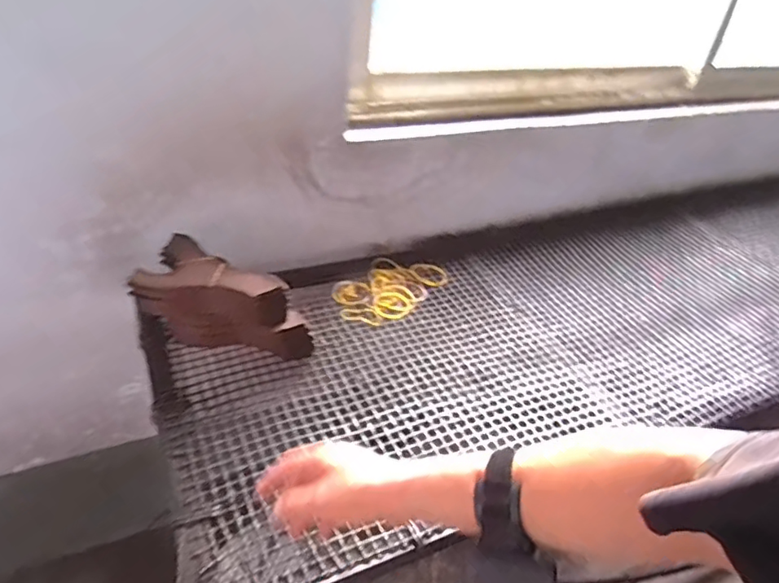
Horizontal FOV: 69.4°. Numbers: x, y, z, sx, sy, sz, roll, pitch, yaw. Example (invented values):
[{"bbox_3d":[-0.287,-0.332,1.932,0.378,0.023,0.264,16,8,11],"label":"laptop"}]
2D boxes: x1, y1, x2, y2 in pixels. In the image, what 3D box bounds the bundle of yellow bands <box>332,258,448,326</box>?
[{"bbox_3d":[0.001,-0.011,1.089,0.137,0.013,0.248,32,44,29],"label":"bundle of yellow bands"}]

